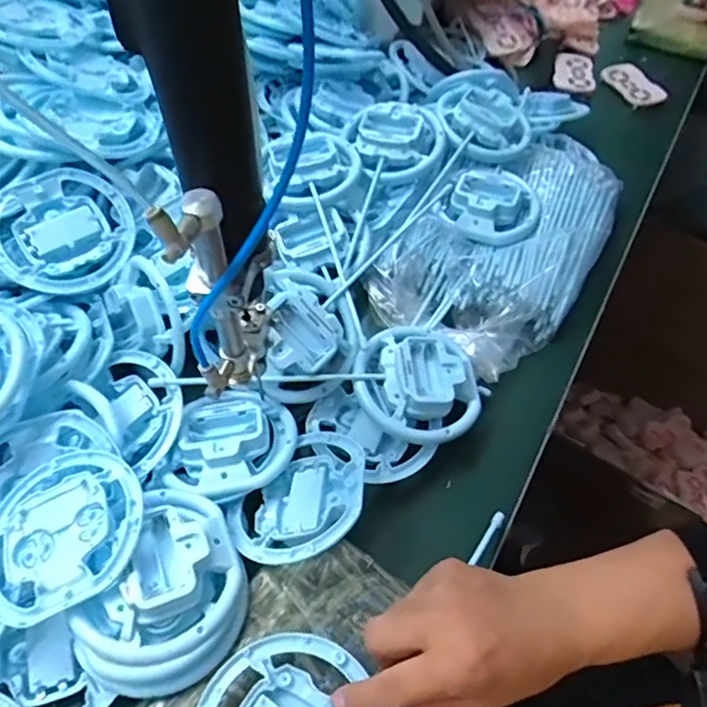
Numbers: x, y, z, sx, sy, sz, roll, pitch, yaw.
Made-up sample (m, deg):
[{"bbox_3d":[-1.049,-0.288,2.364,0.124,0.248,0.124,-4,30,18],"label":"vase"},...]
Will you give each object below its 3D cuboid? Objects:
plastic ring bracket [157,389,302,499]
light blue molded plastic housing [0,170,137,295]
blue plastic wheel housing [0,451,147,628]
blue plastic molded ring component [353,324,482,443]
[{"bbox_3d":[-0.087,0.066,0.423,0.084,0.024,0.087,2,56,-3],"label":"plastic ring bracket"},{"bbox_3d":[-0.231,-0.094,0.460,0.105,0.022,0.099,-38,91,-27],"label":"light blue molded plastic housing"},{"bbox_3d":[-0.179,0.108,0.348,0.101,0.022,0.097,2,56,-3],"label":"blue plastic wheel housing"},{"bbox_3d":[0.051,0.021,0.461,0.098,0.036,0.104,2,56,-3],"label":"blue plastic molded ring component"}]

